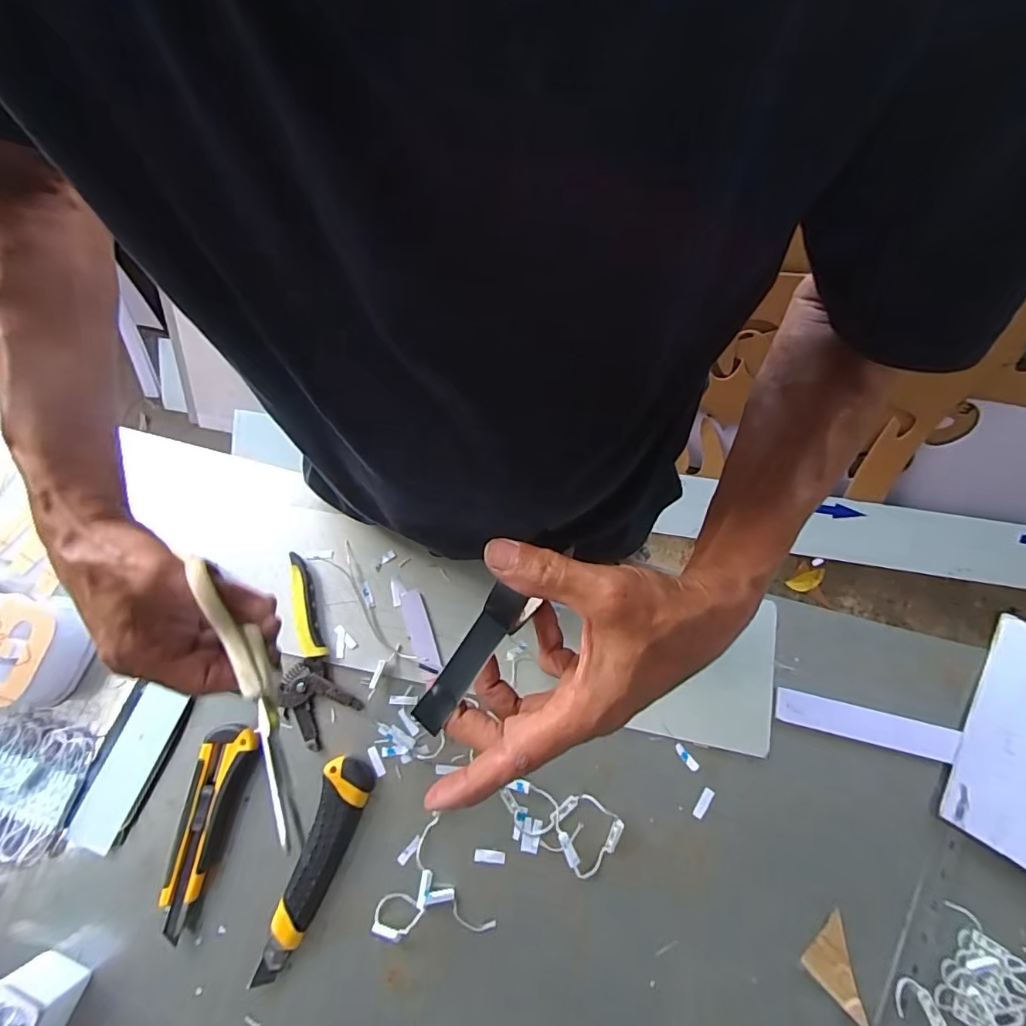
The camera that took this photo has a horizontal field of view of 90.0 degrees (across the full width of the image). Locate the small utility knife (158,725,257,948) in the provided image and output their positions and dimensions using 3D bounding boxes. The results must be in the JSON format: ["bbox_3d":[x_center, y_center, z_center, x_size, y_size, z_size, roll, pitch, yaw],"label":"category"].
[{"bbox_3d":[-0.256,0.259,0.427,0.042,0.021,0.152,12,73,4],"label":"small utility knife"}]

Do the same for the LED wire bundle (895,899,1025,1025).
[{"bbox_3d":[0.344,0.383,0.395,0.080,0.016,0.126,40,77,11],"label":"LED wire bundle"}]

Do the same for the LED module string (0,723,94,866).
[{"bbox_3d":[-0.418,0.233,0.434,0.096,0.022,0.095,8,73,3],"label":"LED module string"}]

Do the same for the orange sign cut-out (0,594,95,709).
[{"bbox_3d":[-0.419,0.123,0.450,0.062,0.047,0.087,7,73,2],"label":"orange sign cut-out"}]

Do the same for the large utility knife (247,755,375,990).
[{"bbox_3d":[-0.160,0.290,0.417,0.038,0.021,0.165,16,73,5],"label":"large utility knife"}]

